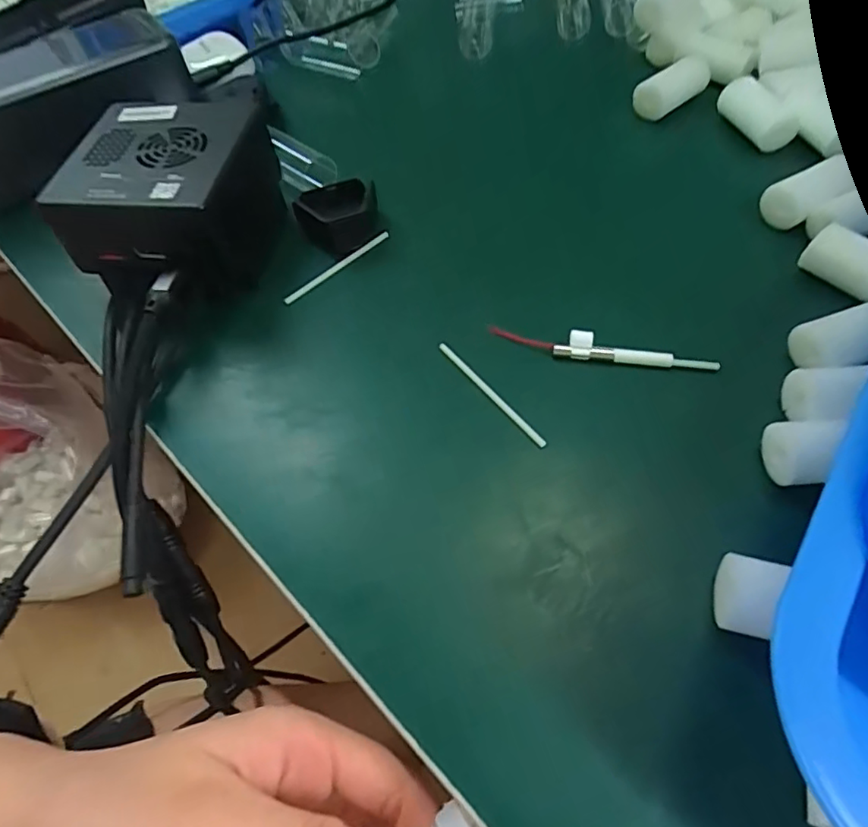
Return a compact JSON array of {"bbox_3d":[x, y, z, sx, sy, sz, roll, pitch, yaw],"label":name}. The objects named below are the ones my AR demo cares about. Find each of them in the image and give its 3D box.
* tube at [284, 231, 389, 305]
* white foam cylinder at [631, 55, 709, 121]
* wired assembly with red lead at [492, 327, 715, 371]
[{"bbox_3d":[-0.044,-0.067,0.261,0.060,0.004,0.004,-40,62,-21],"label":"tube"},{"bbox_3d":[0.131,-0.178,0.313,0.045,0.019,0.014,-29,59,-15],"label":"white foam cylinder"},{"bbox_3d":[0.065,-0.026,0.221,0.085,0.007,0.009,8,57,9],"label":"wired assembly with red lead"}]

